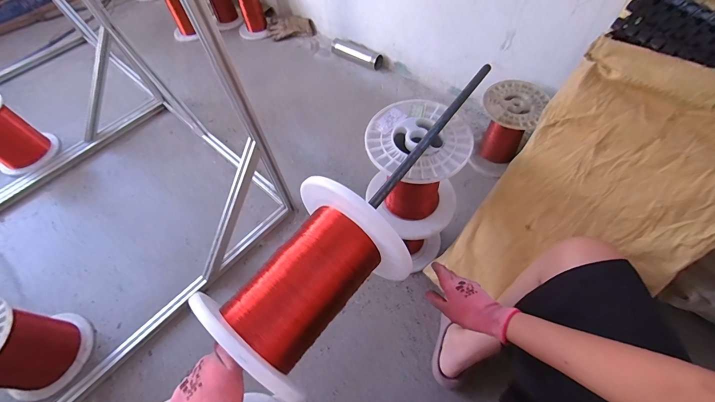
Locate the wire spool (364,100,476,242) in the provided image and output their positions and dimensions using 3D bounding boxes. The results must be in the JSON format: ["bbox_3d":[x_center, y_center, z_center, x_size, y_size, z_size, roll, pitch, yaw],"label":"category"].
[{"bbox_3d":[0.123,-0.064,0.713,0.205,0.225,0.187,-2,57,3],"label":"wire spool"}]

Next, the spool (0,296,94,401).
[{"bbox_3d":[-0.835,0.356,0.789,0.207,0.231,0.197,7,59,7],"label":"spool"}]

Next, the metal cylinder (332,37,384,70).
[{"bbox_3d":[-0.010,-0.649,1.435,0.271,0.052,0.062,34,66,23],"label":"metal cylinder"}]

